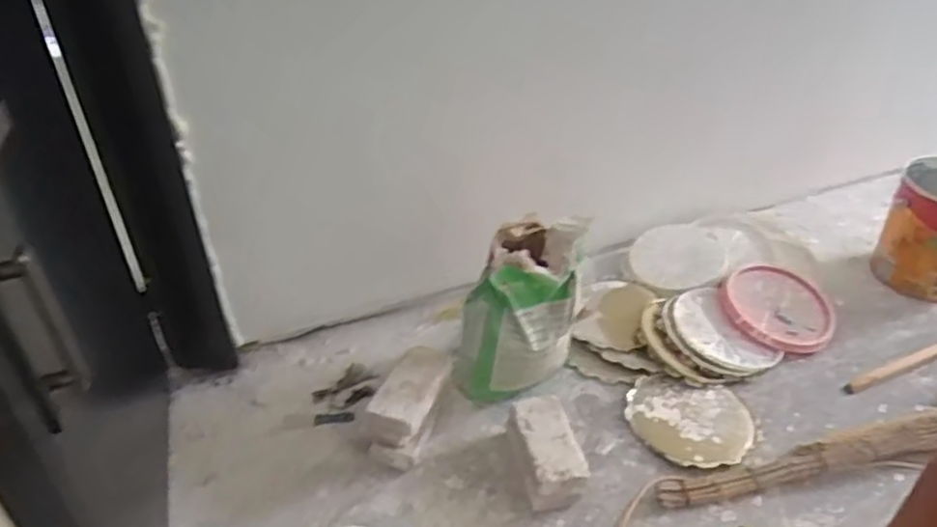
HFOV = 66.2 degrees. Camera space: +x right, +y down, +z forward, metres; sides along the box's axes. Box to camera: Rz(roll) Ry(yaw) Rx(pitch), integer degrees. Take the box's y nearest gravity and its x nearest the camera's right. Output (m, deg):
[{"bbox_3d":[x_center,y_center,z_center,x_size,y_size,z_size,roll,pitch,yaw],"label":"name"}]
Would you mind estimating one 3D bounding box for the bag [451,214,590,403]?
[{"bbox_3d":[0.118,0.123,1.765,0.302,0.419,0.207,0,36,0],"label":"bag"}]

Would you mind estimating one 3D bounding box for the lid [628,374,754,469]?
[{"bbox_3d":[0.537,0.375,1.748,0.290,0.023,0.255,10,37,12],"label":"lid"}]

